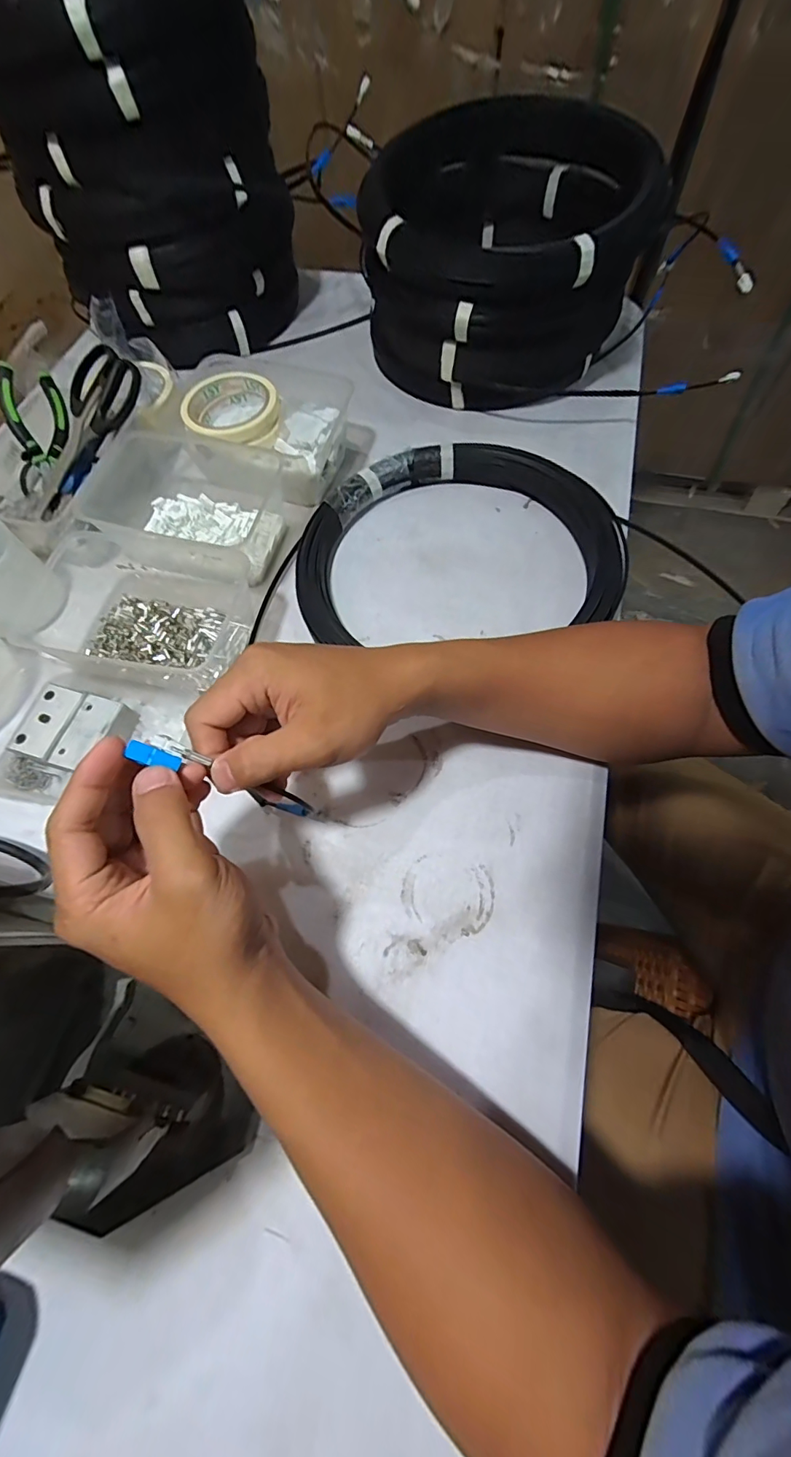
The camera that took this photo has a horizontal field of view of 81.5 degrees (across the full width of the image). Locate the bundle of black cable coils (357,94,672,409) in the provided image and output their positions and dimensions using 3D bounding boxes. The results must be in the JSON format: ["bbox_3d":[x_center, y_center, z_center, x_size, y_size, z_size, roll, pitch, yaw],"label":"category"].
[{"bbox_3d":[0.115,-0.506,0.512,0.281,0.157,0.276,13,68,7],"label":"bundle of black cable coils"}]

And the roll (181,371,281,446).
[{"bbox_3d":[-0.165,-0.322,0.467,0.092,0.026,0.102,-24,66,-8],"label":"roll"}]

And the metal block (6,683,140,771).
[{"bbox_3d":[-0.261,0.003,0.378,0.076,0.029,0.061,14,68,8],"label":"metal block"}]

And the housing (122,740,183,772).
[{"bbox_3d":[-0.118,0.014,0.225,0.025,0.004,0.010,25,66,-24],"label":"housing"}]

